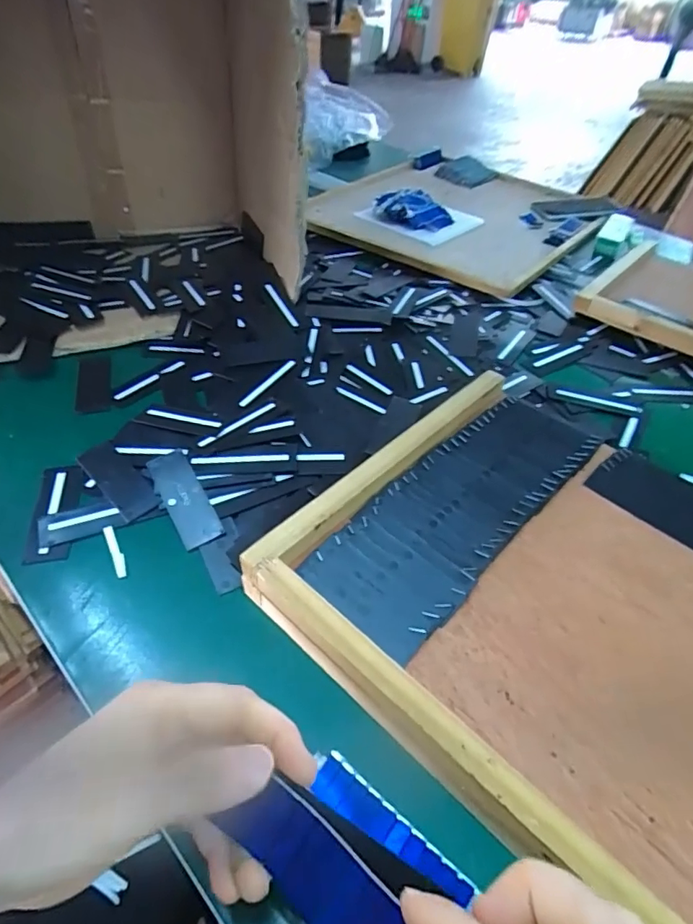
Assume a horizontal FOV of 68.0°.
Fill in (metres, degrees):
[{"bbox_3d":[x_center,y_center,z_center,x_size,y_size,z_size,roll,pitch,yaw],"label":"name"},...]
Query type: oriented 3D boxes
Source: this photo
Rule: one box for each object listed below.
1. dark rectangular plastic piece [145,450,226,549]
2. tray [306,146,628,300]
[{"bbox_3d":[-0.128,0.027,0.401,0.031,0.005,0.096,-24,54,-20],"label":"dark rectangular plastic piece"},{"bbox_3d":[0.197,-0.431,0.865,0.390,0.034,0.473,30,50,24],"label":"tray"}]

